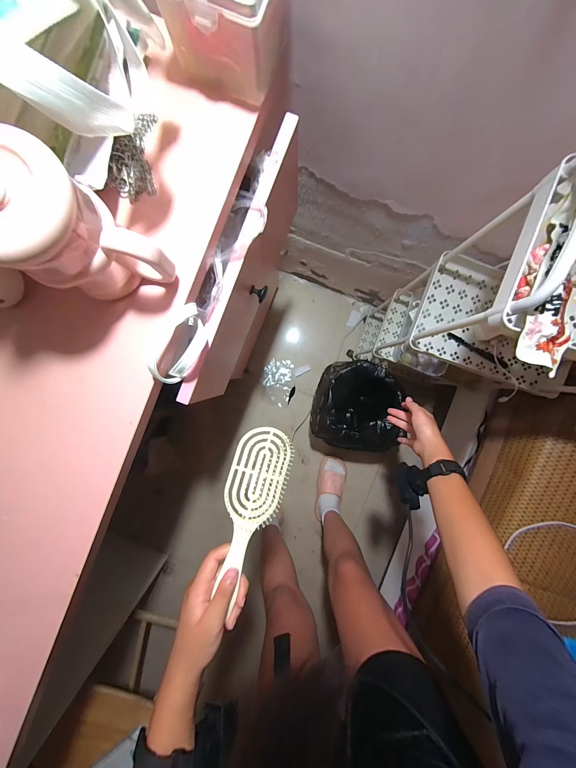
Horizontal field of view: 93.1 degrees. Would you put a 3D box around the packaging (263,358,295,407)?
[{"bbox_3d":[-0.034,-0.004,1.064,0.117,0.007,0.177,2,92,0],"label":"packaging"}]

